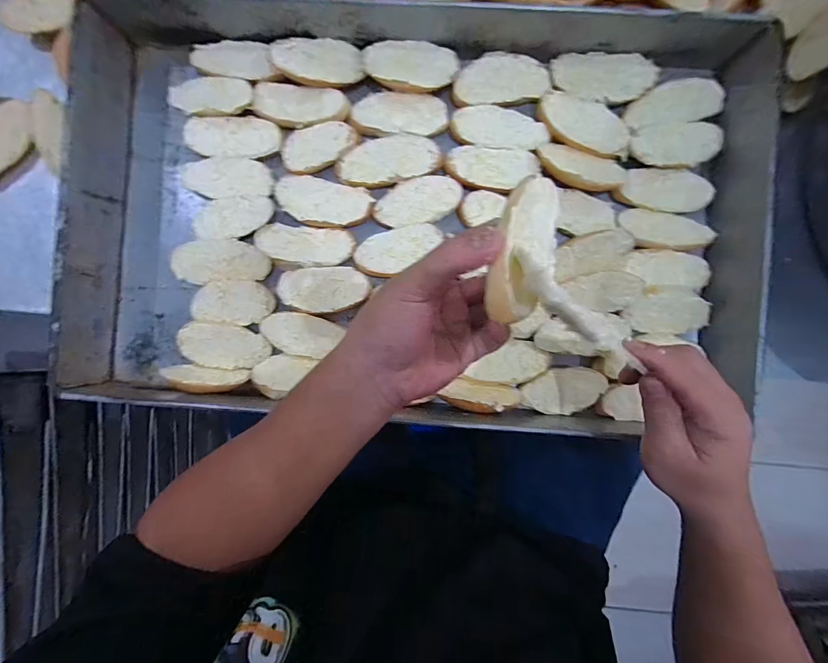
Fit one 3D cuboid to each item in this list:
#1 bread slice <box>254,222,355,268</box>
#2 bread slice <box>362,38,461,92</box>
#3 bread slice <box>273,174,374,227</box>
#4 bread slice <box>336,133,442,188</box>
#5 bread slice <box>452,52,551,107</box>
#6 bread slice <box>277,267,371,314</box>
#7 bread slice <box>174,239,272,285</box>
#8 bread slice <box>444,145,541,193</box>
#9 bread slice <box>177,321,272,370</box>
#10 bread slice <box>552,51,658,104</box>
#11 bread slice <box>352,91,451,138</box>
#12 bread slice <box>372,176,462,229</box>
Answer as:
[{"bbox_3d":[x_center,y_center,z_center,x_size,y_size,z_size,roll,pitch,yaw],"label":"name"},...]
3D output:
[{"bbox_3d":[-0.109,-0.085,0.384,0.095,0.010,0.039,6,90,2],"label":"bread slice"},{"bbox_3d":[-0.003,-0.258,0.372,0.089,0.010,0.045,0,90,2],"label":"bread slice"},{"bbox_3d":[-0.091,-0.128,0.383,0.095,0.007,0.046,15,90,2],"label":"bread slice"},{"bbox_3d":[-0.025,-0.170,0.378,0.100,0.008,0.047,-10,89,2],"label":"bread slice"},{"bbox_3d":[0.085,-0.246,0.376,0.091,0.007,0.045,0,90,2],"label":"bread slice"},{"bbox_3d":[-0.089,-0.042,0.383,0.086,0.018,0.044,-2,90,2],"label":"bread slice"},{"bbox_3d":[-0.191,-0.068,0.376,0.094,0.012,0.041,1,90,2],"label":"bread slice"},{"bbox_3d":[0.076,-0.158,0.376,0.089,0.013,0.044,7,90,2],"label":"bread slice"},{"bbox_3d":[-0.189,0.016,0.381,0.086,0.009,0.045,8,90,2],"label":"bread slice"},{"bbox_3d":[0.184,-0.249,0.376,0.099,0.008,0.047,7,90,2],"label":"bread slice"},{"bbox_3d":[-0.015,-0.217,0.383,0.095,0.010,0.044,1,90,2],"label":"bread slice"},{"bbox_3d":[0.003,-0.128,0.377,0.085,0.010,0.045,-9,89,2],"label":"bread slice"}]

